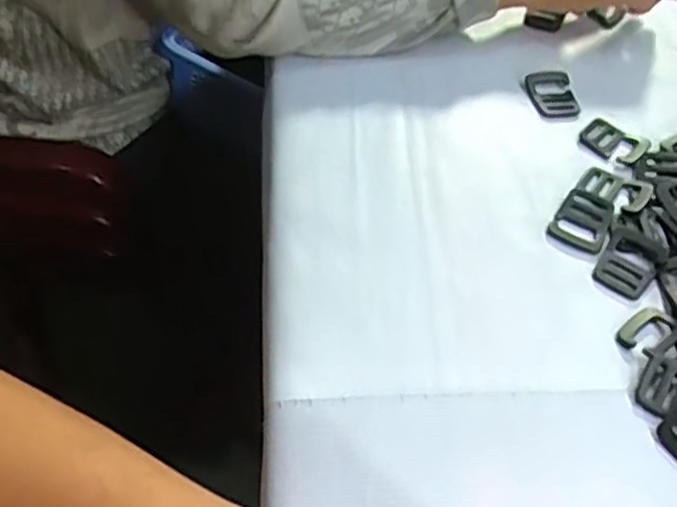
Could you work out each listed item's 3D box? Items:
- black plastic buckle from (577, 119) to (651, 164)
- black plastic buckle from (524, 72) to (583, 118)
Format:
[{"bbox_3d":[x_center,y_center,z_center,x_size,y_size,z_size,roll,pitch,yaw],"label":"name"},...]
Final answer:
[{"bbox_3d":[0.187,-0.075,0.466,0.041,0.008,0.027,35,58,23],"label":"black plastic buckle"},{"bbox_3d":[0.154,-0.116,0.491,0.031,0.012,0.043,-5,52,-7],"label":"black plastic buckle"}]

